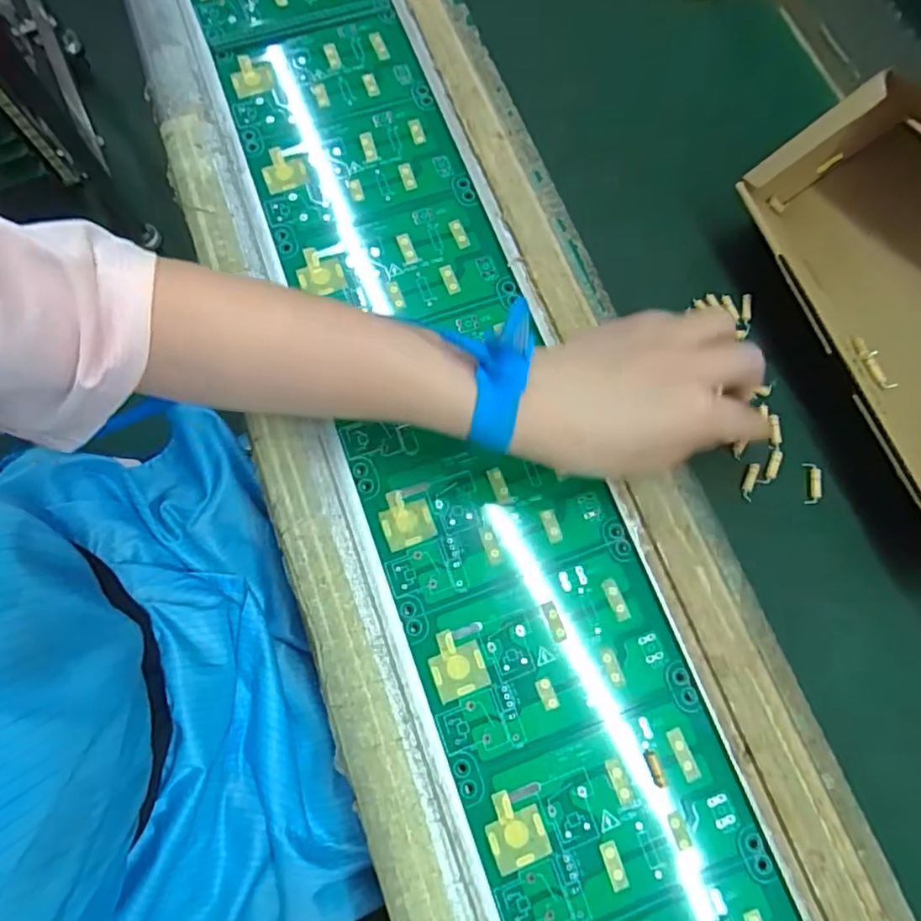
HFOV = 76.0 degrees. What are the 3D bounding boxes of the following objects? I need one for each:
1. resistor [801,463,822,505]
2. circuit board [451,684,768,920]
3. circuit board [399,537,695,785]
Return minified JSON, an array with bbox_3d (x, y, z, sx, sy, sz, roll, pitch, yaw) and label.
[{"bbox_3d":[0.203,0.013,0.339,0.010,0.006,0.024,9,74,1],"label":"resistor"},{"bbox_3d":[0.075,0.181,0.300,0.138,0.004,0.083,-19,75,-7],"label":"circuit board"},{"bbox_3d":[0.046,0.106,0.321,0.137,0.004,0.084,-19,75,-7],"label":"circuit board"}]

